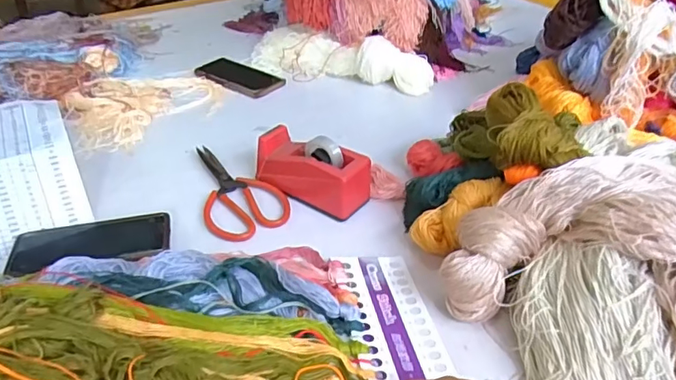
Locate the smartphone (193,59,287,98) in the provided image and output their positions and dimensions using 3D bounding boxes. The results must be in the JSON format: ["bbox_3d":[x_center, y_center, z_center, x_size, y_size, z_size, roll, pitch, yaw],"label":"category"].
[{"bbox_3d":[-0.180,-0.205,0.936,0.165,0.007,0.087,24,43,28],"label":"smartphone"}]

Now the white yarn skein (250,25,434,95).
[{"bbox_3d":[-0.001,-0.244,0.948,0.349,0.060,0.098,15,40,19],"label":"white yarn skein"}]

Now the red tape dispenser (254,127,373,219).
[{"bbox_3d":[-0.034,-0.026,0.654,0.149,0.069,0.063,24,43,28],"label":"red tape dispenser"}]

